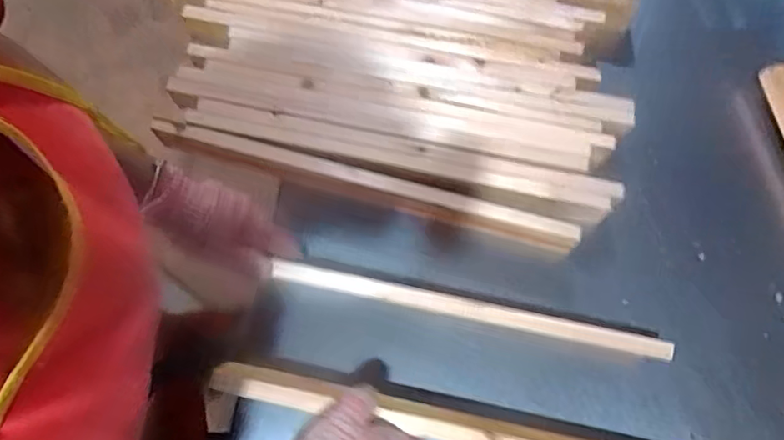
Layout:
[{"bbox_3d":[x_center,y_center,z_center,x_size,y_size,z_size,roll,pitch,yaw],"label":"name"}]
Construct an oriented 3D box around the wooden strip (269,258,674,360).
[{"bbox_3d":[0.082,0.092,0.553,0.407,0.016,0.020,12,73,0],"label":"wooden strip"}]

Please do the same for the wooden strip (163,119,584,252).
[{"bbox_3d":[-0.030,-0.035,0.623,0.476,0.056,0.029,15,71,3],"label":"wooden strip"}]

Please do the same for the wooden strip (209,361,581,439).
[{"bbox_3d":[0.077,0.201,0.510,0.496,0.042,0.030,12,73,2],"label":"wooden strip"}]

